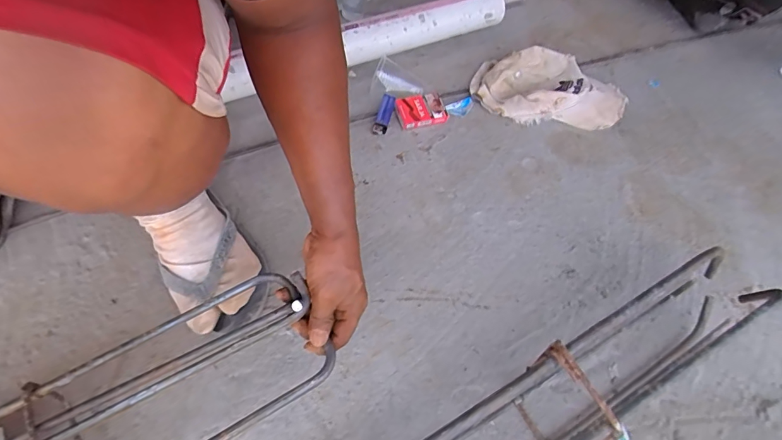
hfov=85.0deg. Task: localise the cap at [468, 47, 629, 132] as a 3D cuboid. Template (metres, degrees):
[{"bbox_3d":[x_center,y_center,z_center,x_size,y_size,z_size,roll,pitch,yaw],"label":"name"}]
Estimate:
[{"bbox_3d":[0.305,-0.259,0.820,0.297,0.064,0.177,6,55,0],"label":"cap"}]

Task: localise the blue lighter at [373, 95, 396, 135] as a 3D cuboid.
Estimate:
[{"bbox_3d":[-0.013,-0.187,0.765,0.025,0.014,0.084,14,70,5],"label":"blue lighter"}]

